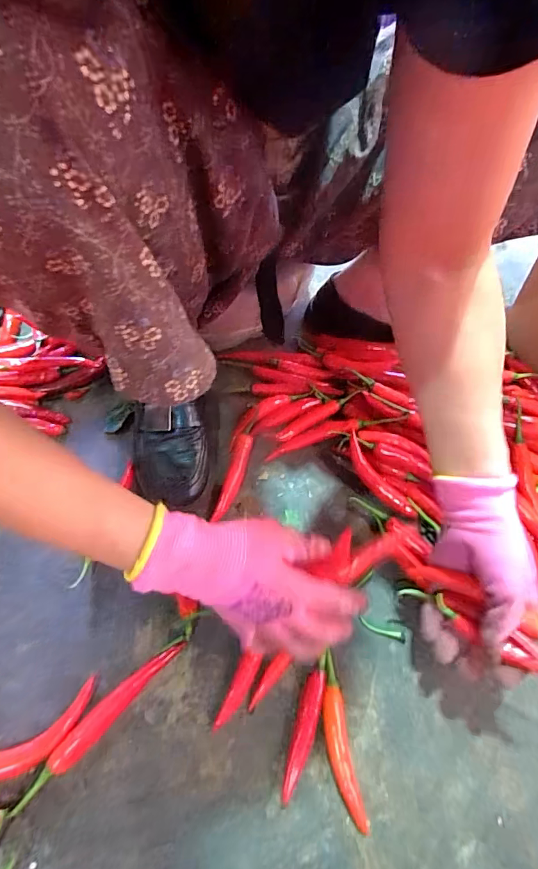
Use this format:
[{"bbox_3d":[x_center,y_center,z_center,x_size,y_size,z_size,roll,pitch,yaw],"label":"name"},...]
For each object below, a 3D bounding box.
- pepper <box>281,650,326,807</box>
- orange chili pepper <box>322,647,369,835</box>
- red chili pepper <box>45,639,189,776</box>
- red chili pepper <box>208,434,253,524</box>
[{"bbox_3d":[0.033,0.262,0.403,0.020,0.013,0.110,17,59,5],"label":"pepper"},{"bbox_3d":[0.062,0.273,0.402,0.022,0.015,0.131,-7,60,-9],"label":"orange chili pepper"},{"bbox_3d":[-0.135,0.238,0.402,0.021,0.012,0.133,39,63,17],"label":"red chili pepper"},{"bbox_3d":[-0.041,0.049,0.527,0.021,0.015,0.107,14,59,4],"label":"red chili pepper"}]

